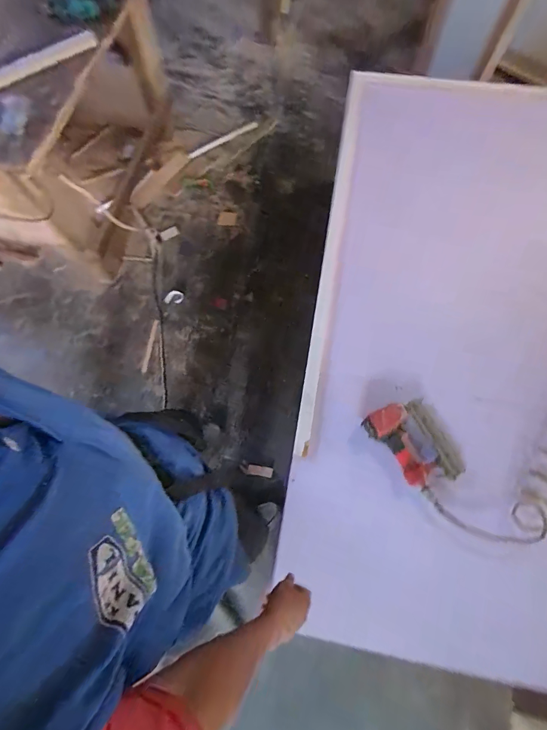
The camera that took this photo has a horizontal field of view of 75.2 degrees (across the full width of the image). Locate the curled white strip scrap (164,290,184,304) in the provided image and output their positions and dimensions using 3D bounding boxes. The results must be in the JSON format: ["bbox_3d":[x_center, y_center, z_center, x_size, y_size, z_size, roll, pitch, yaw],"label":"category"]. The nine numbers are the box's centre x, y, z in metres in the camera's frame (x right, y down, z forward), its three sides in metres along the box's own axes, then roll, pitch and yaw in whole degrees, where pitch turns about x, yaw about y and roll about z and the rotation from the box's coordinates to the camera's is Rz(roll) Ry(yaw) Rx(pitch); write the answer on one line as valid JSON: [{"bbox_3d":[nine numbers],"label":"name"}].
[{"bbox_3d":[-0.462,-0.314,1.653,0.087,0.019,0.058,2,72,3],"label":"curled white strip scrap"}]

